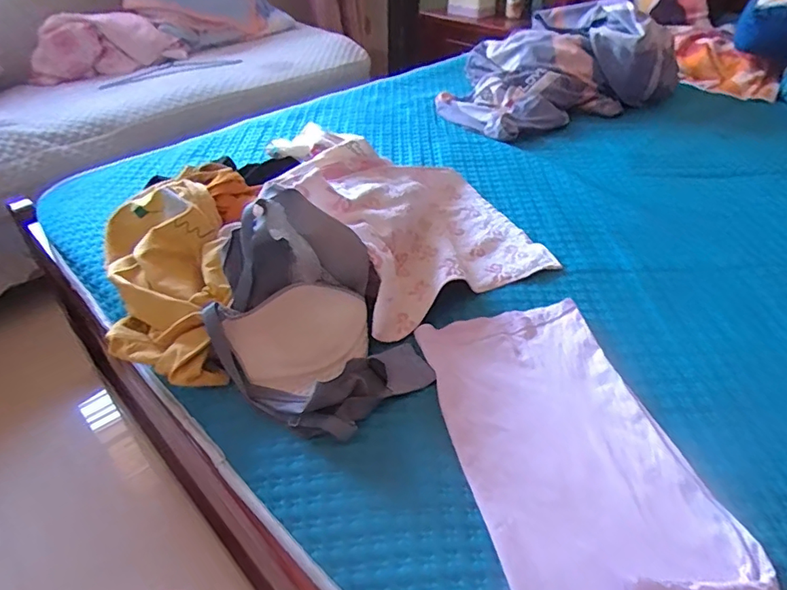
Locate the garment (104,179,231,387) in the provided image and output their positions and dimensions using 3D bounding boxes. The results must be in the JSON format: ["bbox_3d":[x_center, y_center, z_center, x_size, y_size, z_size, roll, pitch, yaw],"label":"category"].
[{"bbox_3d":[-0.303,-0.037,0.682,0.165,0.099,0.356,-15,43,-18],"label":"garment"}]

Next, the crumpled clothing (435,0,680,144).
[{"bbox_3d":[0.391,-0.574,1.276,0.553,0.201,0.360,-12,42,-14],"label":"crumpled clothing"}]

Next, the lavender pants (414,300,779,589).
[{"bbox_3d":[0.191,0.205,0.454,0.213,0.039,0.558,-6,38,-8],"label":"lavender pants"}]

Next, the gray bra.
[{"bbox_3d":[-0.096,0.009,0.589,0.198,0.160,0.250,-32,50,-32],"label":"gray bra"}]

